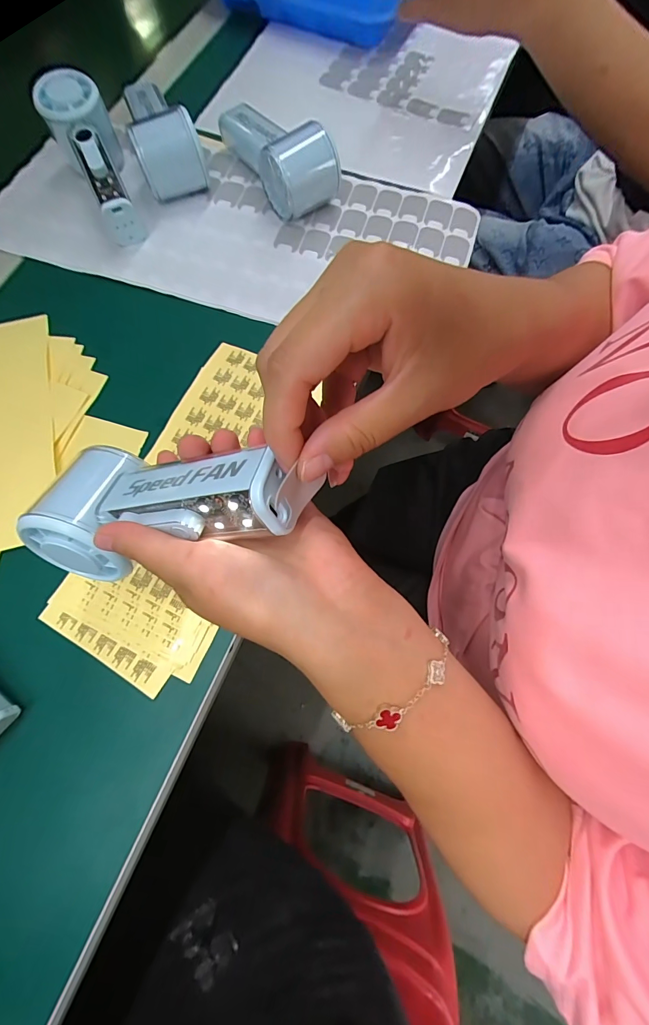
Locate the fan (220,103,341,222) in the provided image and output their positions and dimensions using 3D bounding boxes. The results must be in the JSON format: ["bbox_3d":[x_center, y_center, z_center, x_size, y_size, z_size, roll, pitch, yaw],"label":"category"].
[{"bbox_3d":[-0.055,-0.357,0.377,0.056,0.059,0.147,-38,77,-10],"label":"fan"}]

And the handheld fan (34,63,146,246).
[{"bbox_3d":[-0.219,-0.334,0.374,0.055,0.050,0.152,-22,87,-6],"label":"handheld fan"}]

